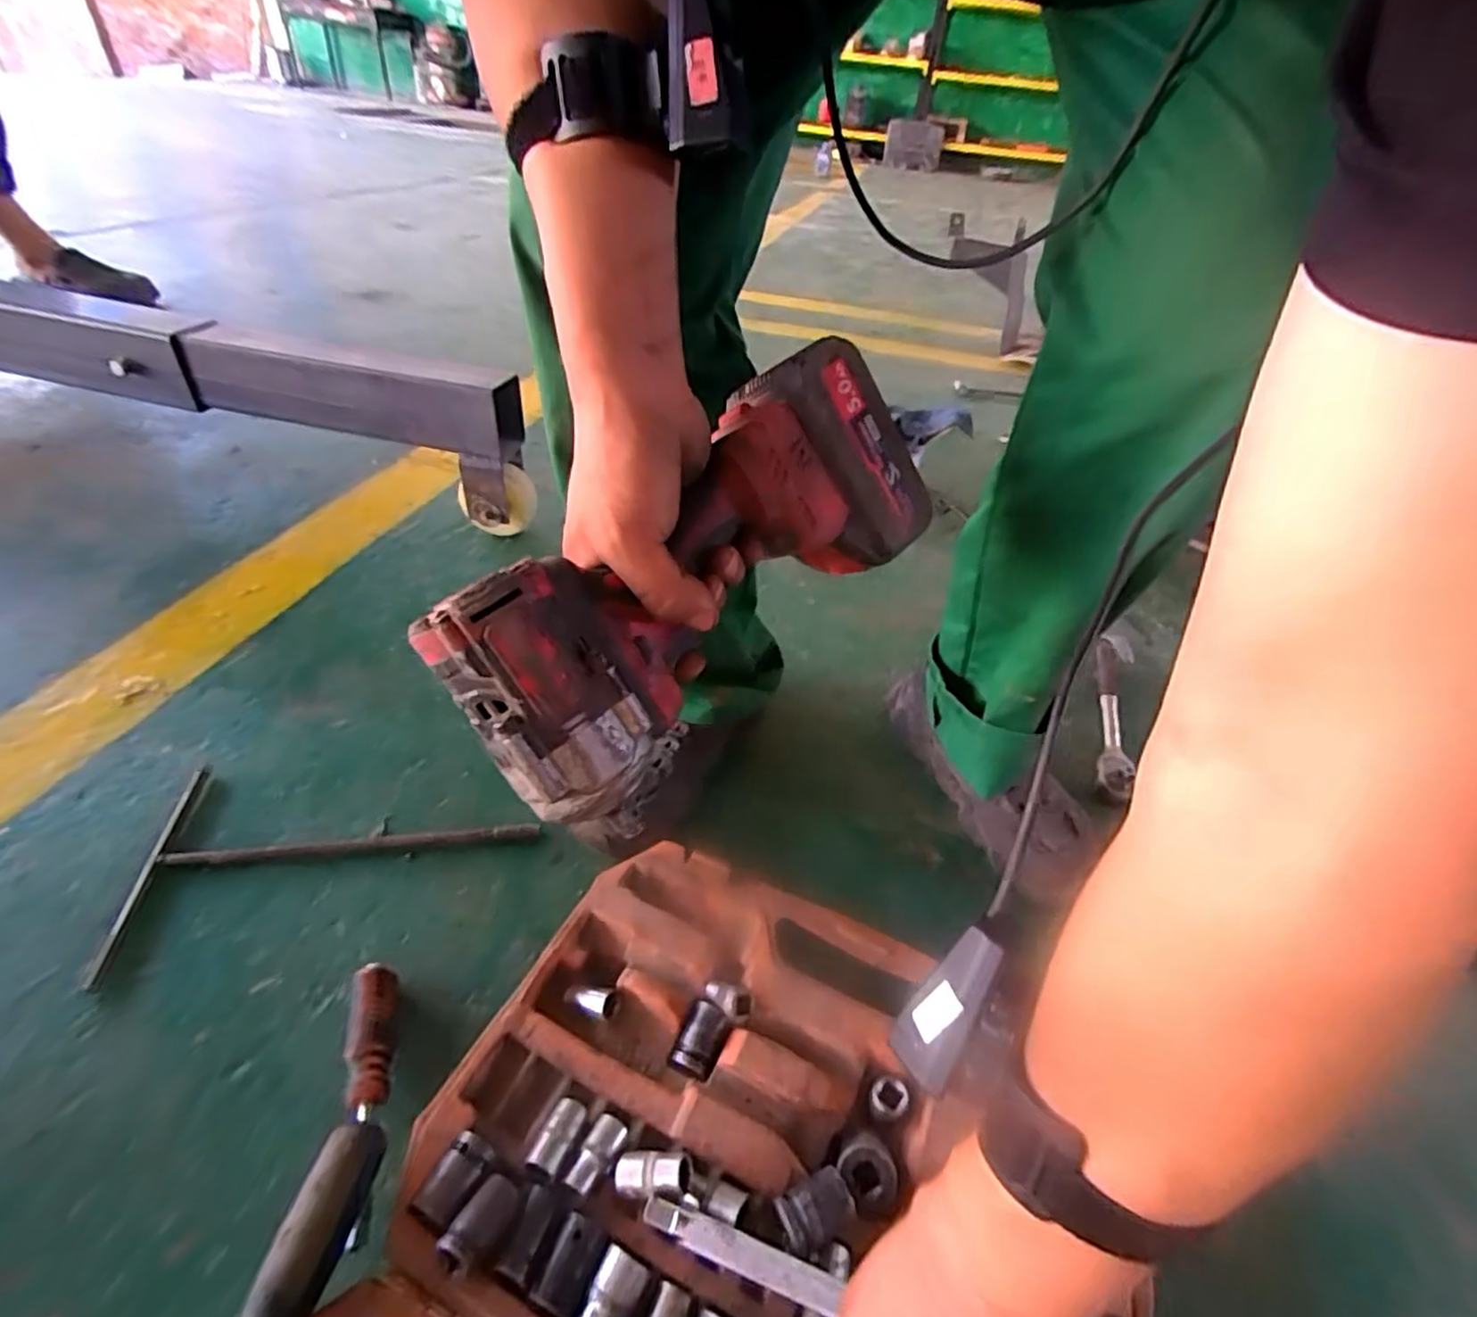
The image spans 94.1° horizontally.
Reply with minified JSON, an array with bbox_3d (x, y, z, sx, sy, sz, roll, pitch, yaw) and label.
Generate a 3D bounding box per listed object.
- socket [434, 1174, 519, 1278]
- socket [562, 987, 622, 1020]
[{"bbox_3d":[-0.136,0.296,0.361,0.023,0.016,0.041,40,32,6],"label":"socket"},{"bbox_3d":[-0.100,0.234,0.475,0.038,0.015,0.018,16,41,10],"label":"socket"}]

